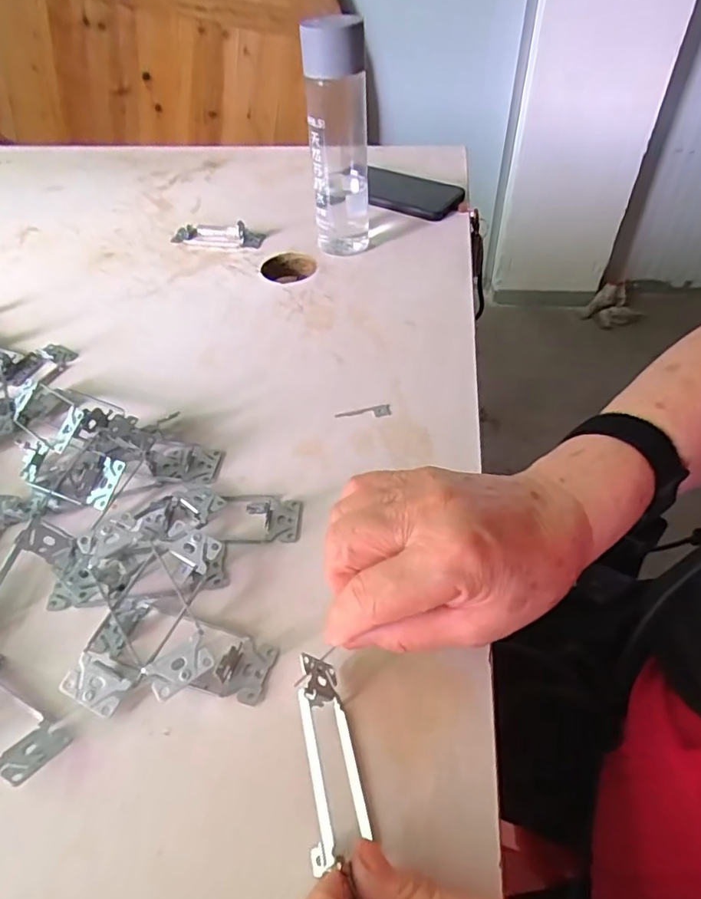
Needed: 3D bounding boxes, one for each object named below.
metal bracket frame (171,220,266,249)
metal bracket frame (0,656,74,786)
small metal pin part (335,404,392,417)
[{"bbox_3d":[-0.155,-0.252,0.639,0.107,0.025,0.035,9,49,11],"label":"metal bracket frame"},{"bbox_3d":[-0.189,0.136,0.287,0.094,0.015,0.046,22,21,18],"label":"metal bracket frame"},{"bbox_3d":[0.010,-0.030,0.438,0.044,0.004,0.012,-7,48,-4],"label":"small metal pin part"}]

